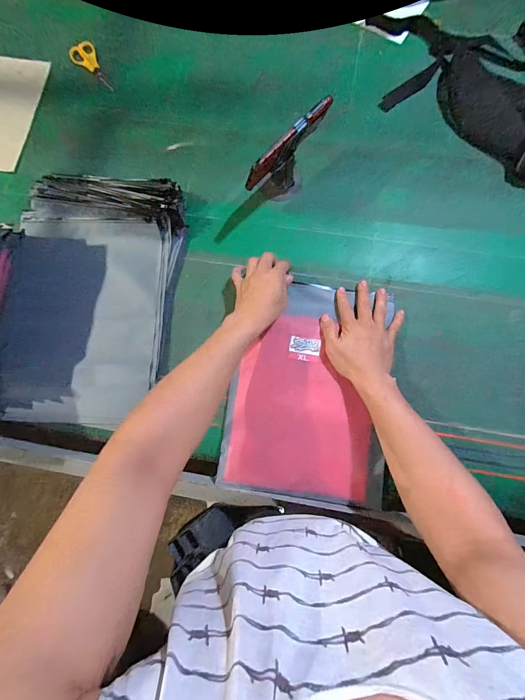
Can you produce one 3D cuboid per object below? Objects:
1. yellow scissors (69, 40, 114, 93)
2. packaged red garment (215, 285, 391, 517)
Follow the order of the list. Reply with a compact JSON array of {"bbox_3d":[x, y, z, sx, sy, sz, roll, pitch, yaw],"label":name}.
[{"bbox_3d":[-0.339,-0.567,0.643,0.049,0.007,0.111,-38,94,-4],"label":"yellow scissors"},{"bbox_3d":[0.076,0.060,0.516,0.244,0.026,0.335,8,81,3],"label":"packaged red garment"}]

